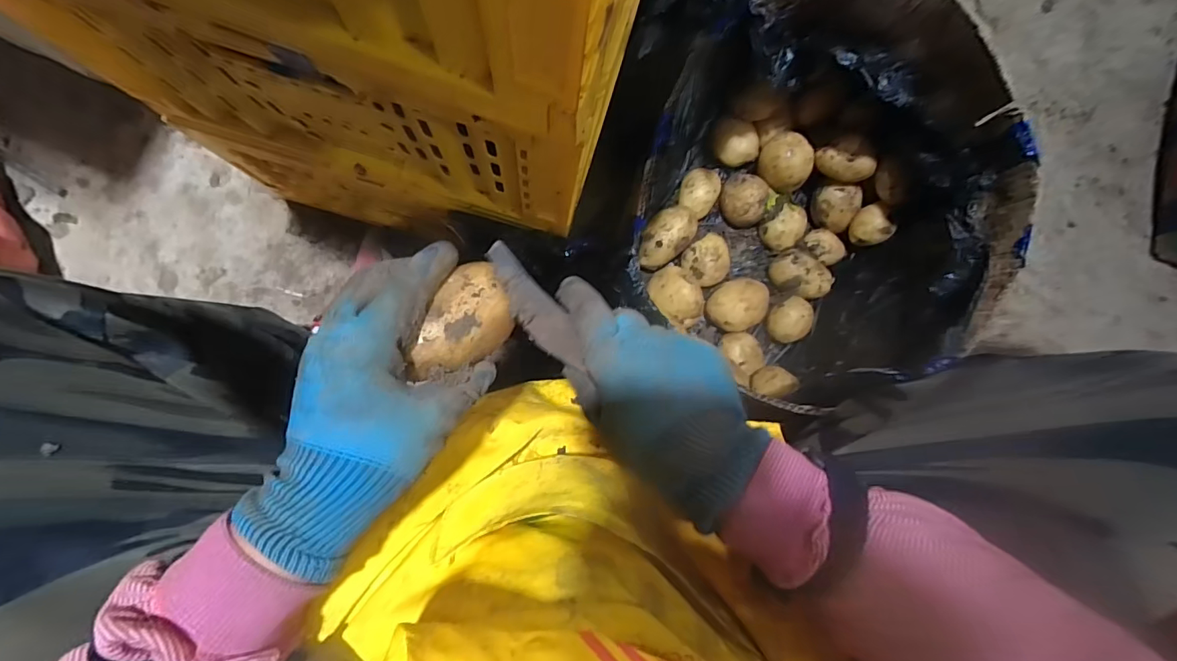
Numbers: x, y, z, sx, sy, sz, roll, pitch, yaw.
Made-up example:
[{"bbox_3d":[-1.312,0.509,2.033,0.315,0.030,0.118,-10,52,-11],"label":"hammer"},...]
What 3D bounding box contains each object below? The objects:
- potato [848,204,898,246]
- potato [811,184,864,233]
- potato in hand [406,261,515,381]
[{"bbox_3d":[0.404,-0.151,0.720,0.047,0.048,0.057,-18,87,-7],"label":"potato"},{"bbox_3d":[0.368,-0.185,0.737,0.057,0.062,0.071,-32,89,-7],"label":"potato"},{"bbox_3d":[-0.070,-0.005,0.288,0.045,0.038,0.070,17,84,-4],"label":"potato in hand"}]

